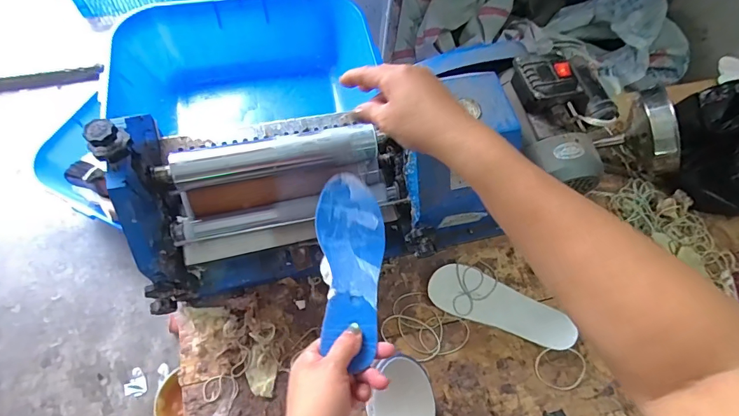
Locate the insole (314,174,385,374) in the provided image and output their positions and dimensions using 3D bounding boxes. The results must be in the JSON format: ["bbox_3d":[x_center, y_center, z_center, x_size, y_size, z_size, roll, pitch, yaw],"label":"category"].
[{"bbox_3d":[-0.019,0.062,0.472,0.076,0.028,0.225,-2,55,-4],"label":"insole"}]

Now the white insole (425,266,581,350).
[{"bbox_3d":[0.209,0.153,0.660,0.231,0.011,0.075,20,68,4],"label":"white insole"}]

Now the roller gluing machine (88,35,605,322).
[{"bbox_3d":[0.010,-0.075,0.591,0.641,0.229,0.265,-16,67,-12],"label":"roller gluing machine"}]

